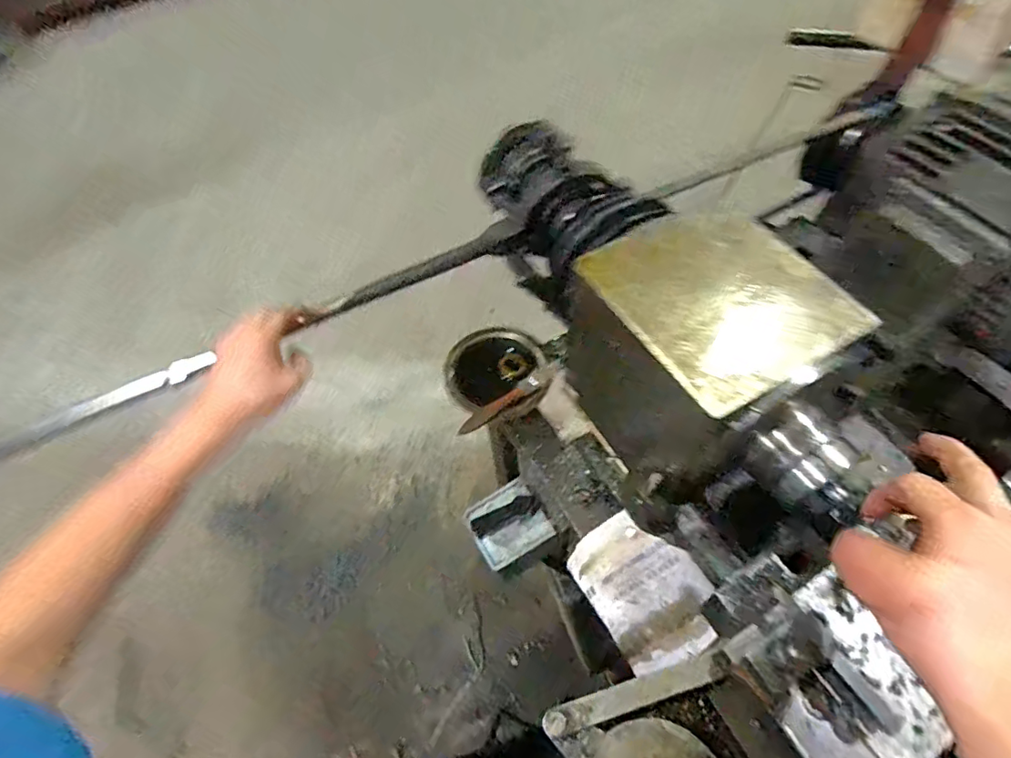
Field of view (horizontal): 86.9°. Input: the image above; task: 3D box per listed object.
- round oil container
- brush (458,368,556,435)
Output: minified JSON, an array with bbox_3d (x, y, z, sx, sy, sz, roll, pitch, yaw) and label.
[{"bbox_3d":[-0.011,-0.004,0.685,0.121,0.058,0.129,-1,58,2],"label":"round oil container"},{"bbox_3d":[0.005,0.026,0.642,0.136,0.026,0.025,-34,63,-16],"label":"brush"}]

